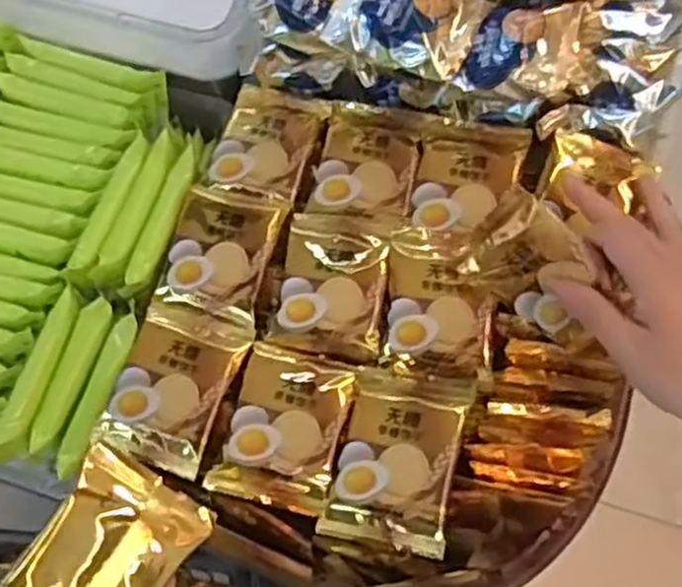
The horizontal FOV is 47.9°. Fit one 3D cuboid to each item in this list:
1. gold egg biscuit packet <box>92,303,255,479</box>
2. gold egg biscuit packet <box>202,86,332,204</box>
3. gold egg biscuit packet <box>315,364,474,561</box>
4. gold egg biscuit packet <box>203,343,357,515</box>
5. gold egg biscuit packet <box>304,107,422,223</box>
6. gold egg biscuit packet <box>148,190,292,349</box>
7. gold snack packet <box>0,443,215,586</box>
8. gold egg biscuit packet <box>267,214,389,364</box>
[{"bbox_3d":[-0.099,0.054,0.456,0.066,0.015,0.094,17,73,8],"label":"gold egg biscuit packet"},{"bbox_3d":[-0.049,-0.102,0.521,0.067,0.017,0.083,15,73,7],"label":"gold egg biscuit packet"},{"bbox_3d":[0.032,0.089,0.430,0.065,0.022,0.102,12,72,6],"label":"gold egg biscuit packet"},{"bbox_3d":[-0.032,0.077,0.450,0.065,0.019,0.089,14,72,7],"label":"gold egg biscuit packet"},{"bbox_3d":[0.015,-0.085,0.505,0.065,0.013,0.080,11,72,6],"label":"gold egg biscuit packet"},{"bbox_3d":[-0.078,-0.018,0.485,0.068,0.014,0.098,13,72,6],"label":"gold egg biscuit packet"},{"bbox_3d":[-0.113,0.129,0.360,0.066,0.030,0.093,38,81,-14],"label":"gold snack packet"},{"bbox_3d":[-0.006,-0.005,0.477,0.069,0.014,0.085,11,72,6],"label":"gold egg biscuit packet"}]

